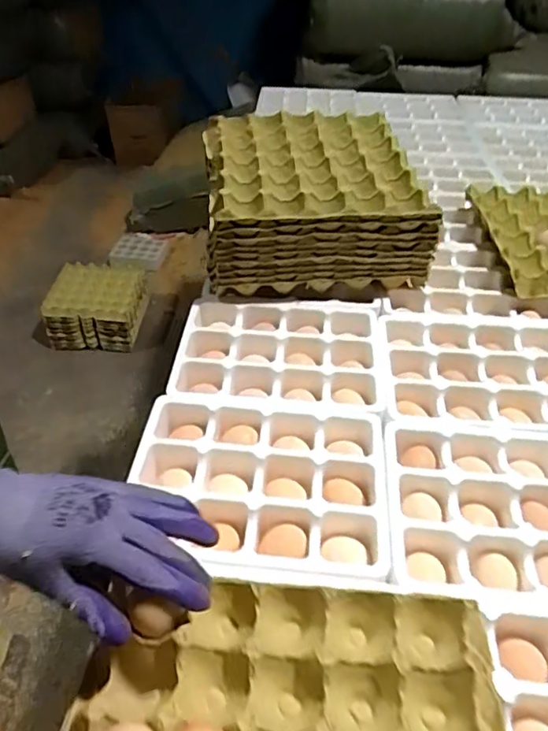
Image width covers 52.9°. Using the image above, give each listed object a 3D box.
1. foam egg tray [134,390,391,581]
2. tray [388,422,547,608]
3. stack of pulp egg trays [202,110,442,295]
[{"bbox_3d":[-0.015,0.117,0.548,0.239,0.042,0.189,5,43,3],"label":"foam egg tray"},{"bbox_3d":[0.231,0.142,0.527,0.240,0.040,0.187,4,43,3],"label":"tray"},{"bbox_3d":[0.049,-0.231,0.797,0.278,0.153,0.276,-3,43,-5],"label":"stack of pulp egg trays"}]

